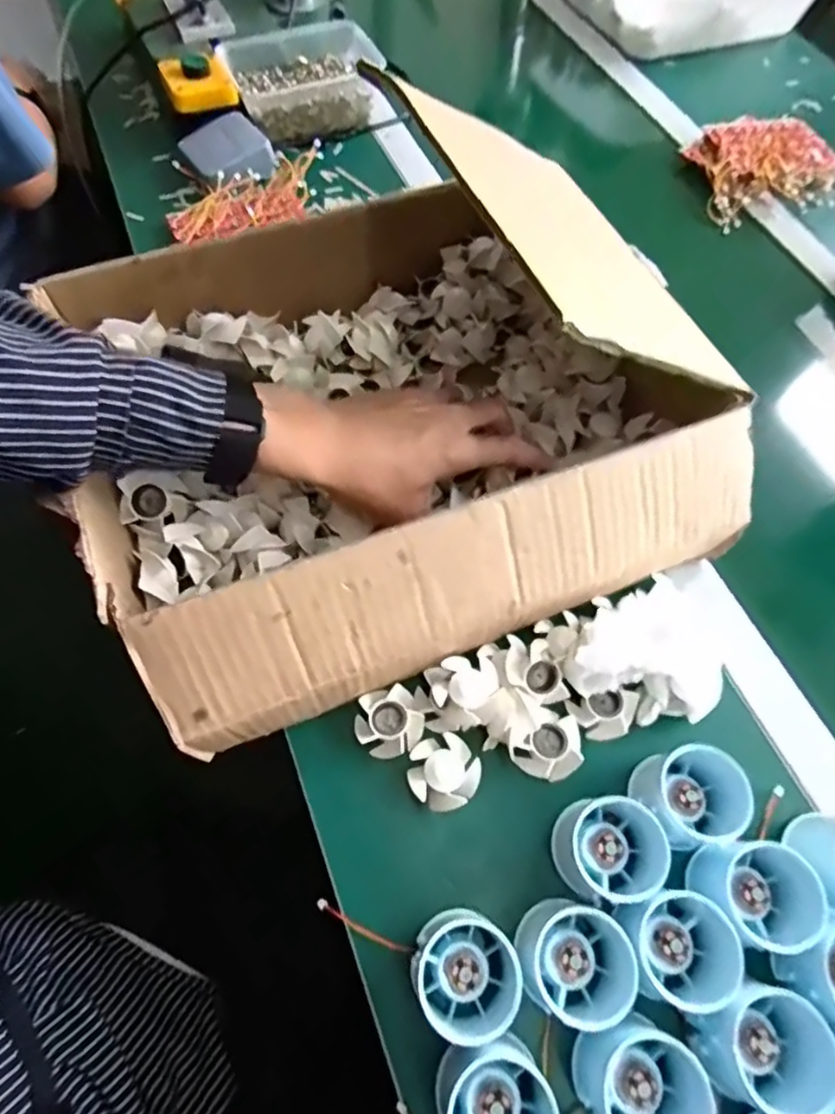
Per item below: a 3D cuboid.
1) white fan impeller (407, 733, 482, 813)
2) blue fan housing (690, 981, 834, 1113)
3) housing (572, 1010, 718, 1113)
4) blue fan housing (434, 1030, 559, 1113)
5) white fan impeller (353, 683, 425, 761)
[{"bbox_3d":[0.017,0.135,0.384,0.043,0.015,0.043,1,62,-2],"label":"white fan impeller"},{"bbox_3d":[0.175,0.245,0.308,0.053,0.046,0.050,1,62,-2],"label":"blue fan housing"},{"bbox_3d":[0.109,0.259,0.302,0.051,0.050,0.052,1,62,-2],"label":"housing"},{"bbox_3d":[0.040,0.272,0.297,0.055,0.050,0.048,-21,66,-13],"label":"blue fan housing"},{"bbox_3d":[-0.019,0.107,0.396,0.041,0.019,0.042,1,62,-2],"label":"white fan impeller"}]

